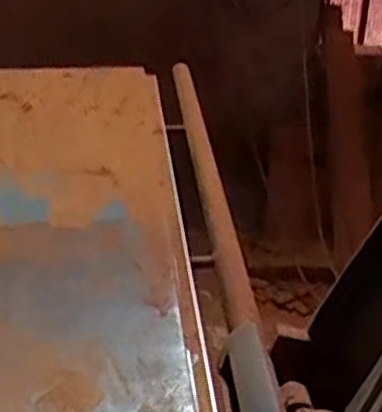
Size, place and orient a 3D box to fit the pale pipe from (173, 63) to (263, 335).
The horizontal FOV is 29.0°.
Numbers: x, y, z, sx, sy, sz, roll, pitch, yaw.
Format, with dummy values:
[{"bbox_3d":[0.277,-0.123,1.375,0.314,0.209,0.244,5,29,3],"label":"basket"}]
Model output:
[{"bbox_3d":[0.025,-0.062,1.180,0.043,0.038,0.831,-2,28,-5],"label":"pale pipe"}]

